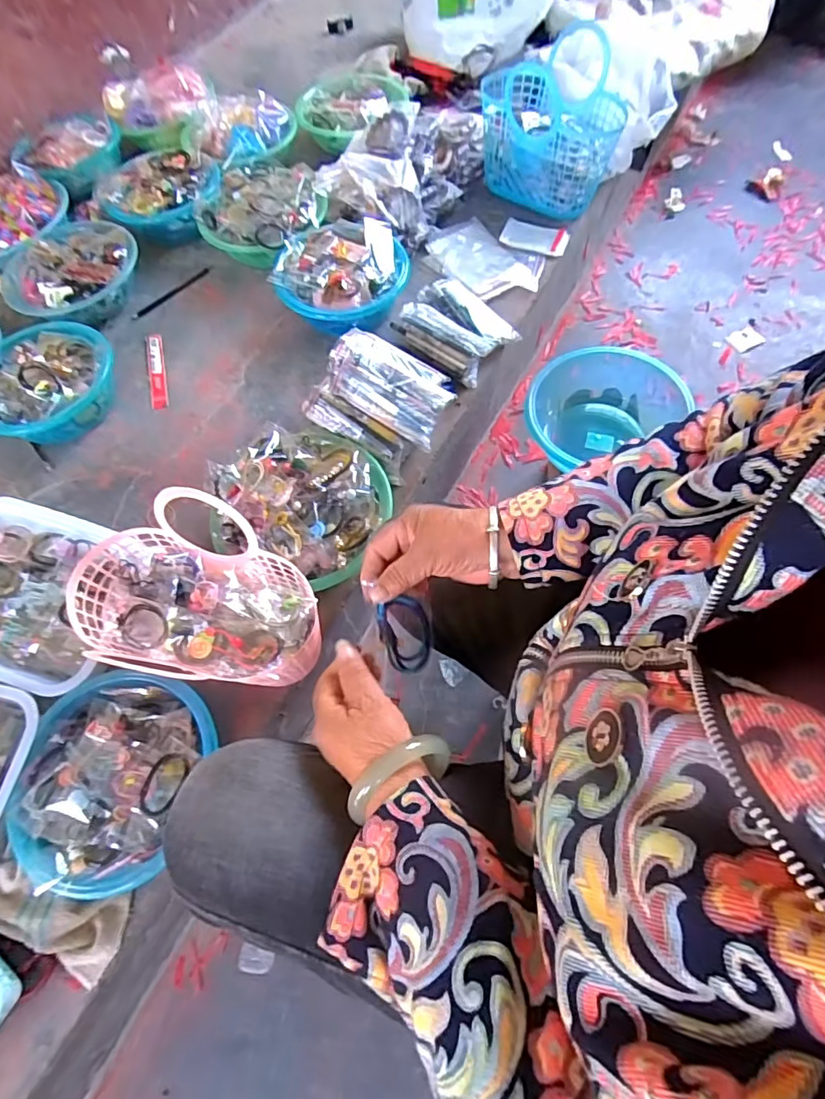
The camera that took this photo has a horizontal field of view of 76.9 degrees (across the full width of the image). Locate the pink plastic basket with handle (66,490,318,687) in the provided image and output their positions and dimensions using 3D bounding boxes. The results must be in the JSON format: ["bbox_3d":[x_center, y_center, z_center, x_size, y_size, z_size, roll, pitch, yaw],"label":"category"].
[{"bbox_3d":[-0.243,0.062,0.580,0.266,0.180,0.169,3,66,6],"label":"pink plastic basket with handle"}]

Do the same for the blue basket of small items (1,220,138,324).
[{"bbox_3d":[-0.627,-0.509,0.968,0.213,0.080,0.241,41,75,20],"label":"blue basket of small items"}]

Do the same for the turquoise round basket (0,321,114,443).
[{"bbox_3d":[-0.591,-0.266,0.844,0.185,0.095,0.225,4,66,6],"label":"turquoise round basket"}]

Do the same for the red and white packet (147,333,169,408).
[{"bbox_3d":[-0.447,-0.314,0.907,0.030,0.006,0.183,-17,65,-3],"label":"red and white packet"}]

